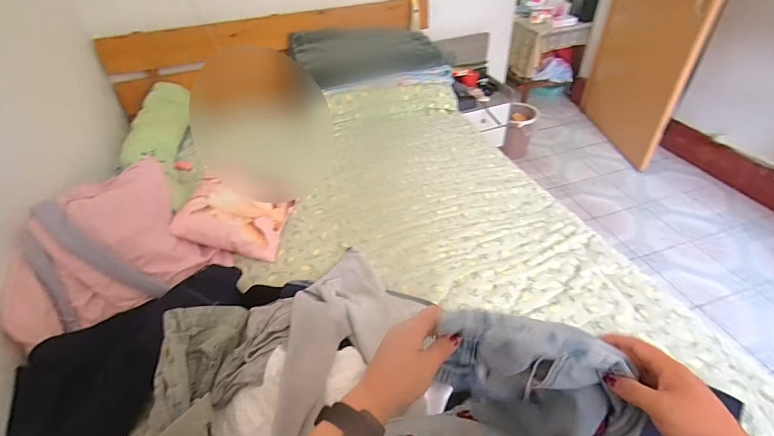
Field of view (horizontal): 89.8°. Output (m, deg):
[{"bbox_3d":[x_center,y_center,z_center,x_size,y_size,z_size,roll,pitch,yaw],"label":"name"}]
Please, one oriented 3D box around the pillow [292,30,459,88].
[{"bbox_3d":[-0.074,-0.745,1.731,0.659,0.141,0.339,-11,41,-9],"label":"pillow"}]

